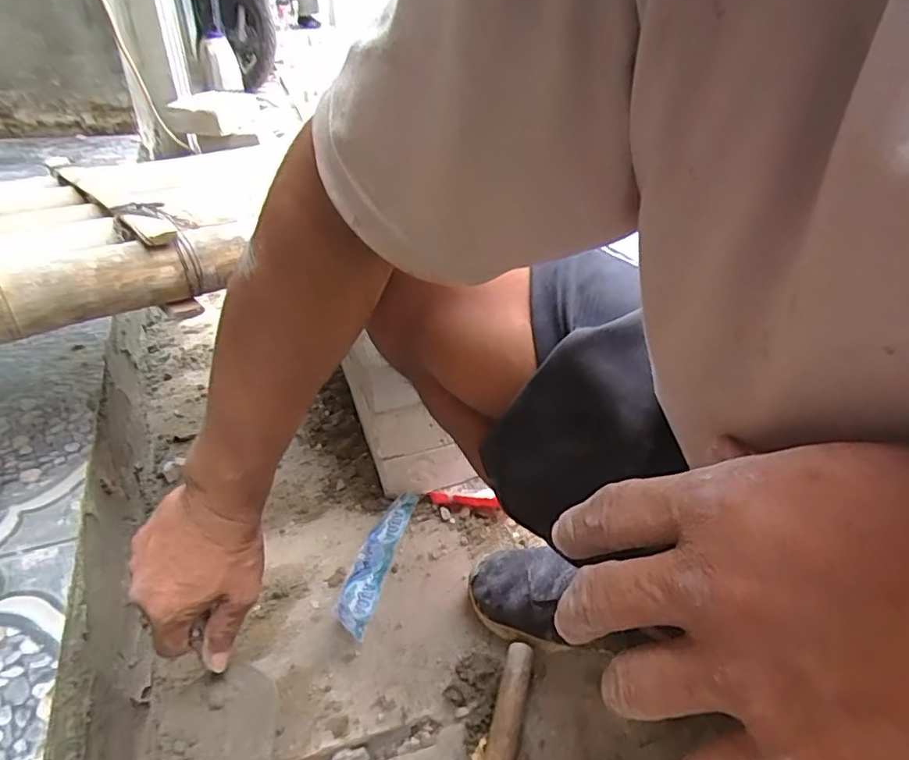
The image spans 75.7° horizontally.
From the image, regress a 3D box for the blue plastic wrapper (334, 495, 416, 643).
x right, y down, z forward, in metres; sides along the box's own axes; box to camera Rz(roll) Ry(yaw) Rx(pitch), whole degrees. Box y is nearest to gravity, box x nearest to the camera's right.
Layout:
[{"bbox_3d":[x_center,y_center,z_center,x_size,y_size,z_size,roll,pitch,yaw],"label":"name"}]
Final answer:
[{"bbox_3d":[-0.092,0.208,0.683,0.042,0.024,0.193,8,36,12],"label":"blue plastic wrapper"}]

